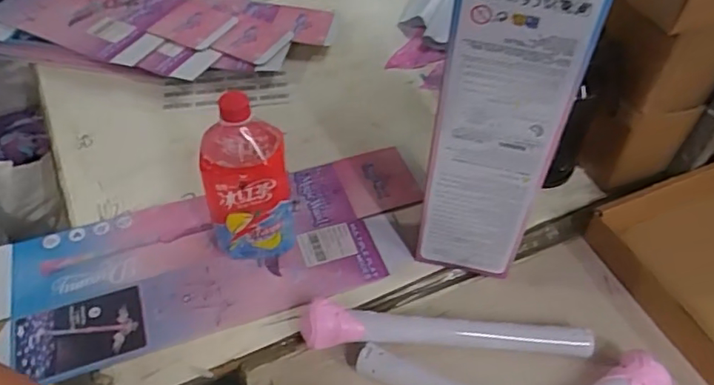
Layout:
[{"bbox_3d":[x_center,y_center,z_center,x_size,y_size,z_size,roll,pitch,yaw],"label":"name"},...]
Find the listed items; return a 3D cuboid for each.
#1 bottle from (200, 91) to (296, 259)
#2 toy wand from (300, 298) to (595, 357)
[{"bbox_3d":[-0.120,-0.019,0.631,0.083,0.222,0.083,-6,49,-6],"label":"bottle"},{"bbox_3d":[0.094,0.153,0.611,0.309,0.043,0.044,4,48,4],"label":"toy wand"}]

